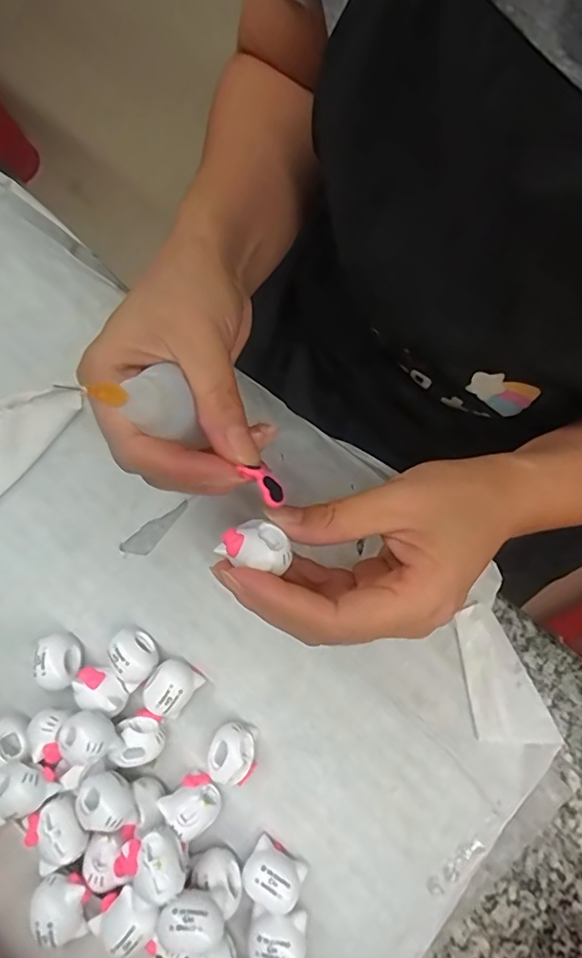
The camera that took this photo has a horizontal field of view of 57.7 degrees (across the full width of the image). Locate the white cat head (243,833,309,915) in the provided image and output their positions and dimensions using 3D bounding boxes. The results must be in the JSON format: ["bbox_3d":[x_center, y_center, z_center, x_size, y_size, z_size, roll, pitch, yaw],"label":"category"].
[{"bbox_3d":[-0.008,0.174,0.230,0.024,0.019,0.021,31,79,6],"label":"white cat head"}]

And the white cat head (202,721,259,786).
[{"bbox_3d":[-0.027,0.125,0.243,0.022,0.019,0.024,0,77,-1],"label":"white cat head"}]

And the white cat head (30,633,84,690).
[{"bbox_3d":[-0.109,0.086,0.251,0.019,0.021,0.023,-14,78,-4],"label":"white cat head"}]

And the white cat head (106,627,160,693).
[{"bbox_3d":[-0.074,0.084,0.250,0.020,0.018,0.025,-31,79,-7],"label":"white cat head"}]

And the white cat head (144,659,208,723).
[{"bbox_3d":[-0.056,0.097,0.248,0.021,0.019,0.024,36,79,7],"label":"white cat head"}]

